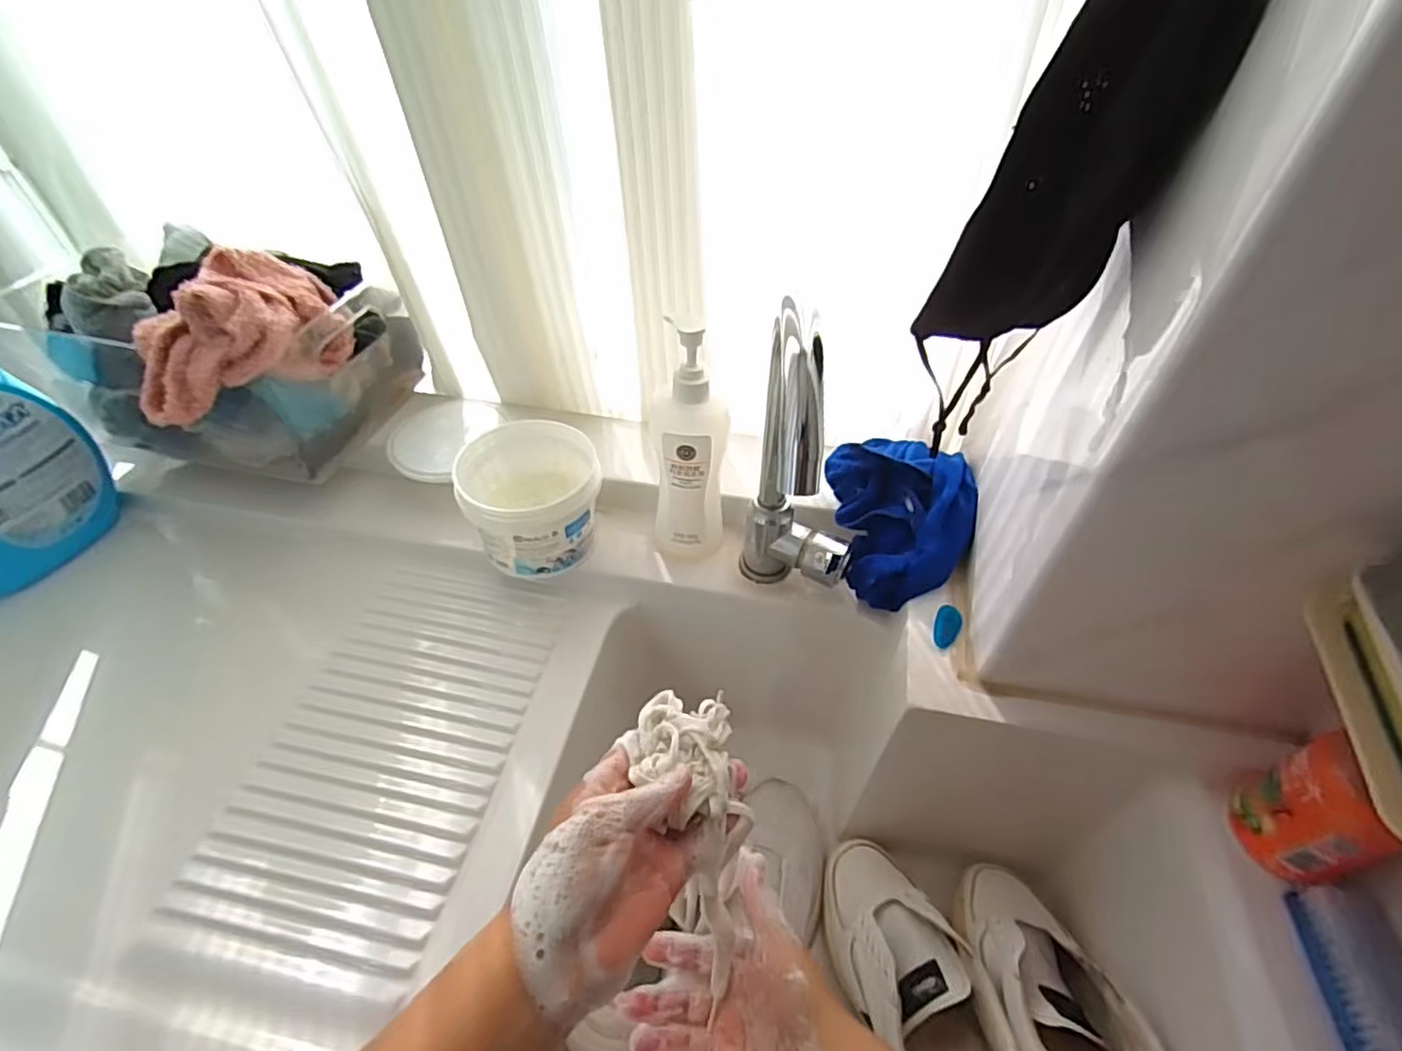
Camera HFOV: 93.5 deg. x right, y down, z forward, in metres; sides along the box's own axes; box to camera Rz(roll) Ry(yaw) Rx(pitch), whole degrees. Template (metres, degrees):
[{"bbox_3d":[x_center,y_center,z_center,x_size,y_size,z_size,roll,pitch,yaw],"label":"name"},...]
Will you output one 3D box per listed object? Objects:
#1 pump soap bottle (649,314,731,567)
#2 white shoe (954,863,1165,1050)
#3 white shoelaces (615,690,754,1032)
[{"bbox_3d":[-0.011,-0.059,0.557,0.062,0.225,0.046,6,48,6],"label":"pump soap bottle"},{"bbox_3d":[0.245,0.337,0.460,0.087,0.089,0.221,4,17,3],"label":"white shoe"},{"bbox_3d":[0.000,0.180,0.377,0.062,0.064,0.154,-13,88,-12],"label":"white shoelaces"}]

